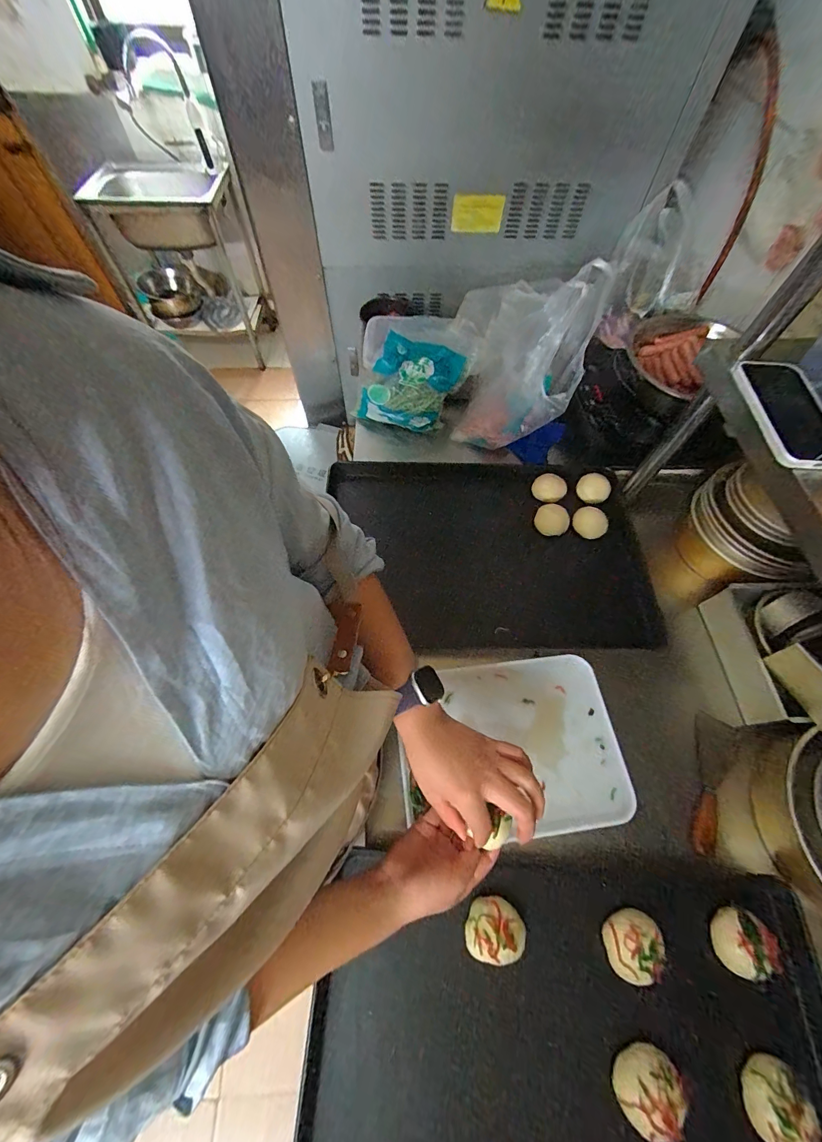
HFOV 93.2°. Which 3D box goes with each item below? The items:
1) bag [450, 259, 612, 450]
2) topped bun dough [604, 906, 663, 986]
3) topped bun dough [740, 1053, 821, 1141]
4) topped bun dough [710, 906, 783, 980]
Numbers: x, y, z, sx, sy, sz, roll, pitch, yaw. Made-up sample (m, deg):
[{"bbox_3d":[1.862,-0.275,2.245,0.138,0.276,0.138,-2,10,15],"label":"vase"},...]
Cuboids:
[{"bbox_3d":[0.205,-0.412,0.731,0.210,0.316,0.218,14,64,6],"label":"bag"},{"bbox_3d":[0.269,0.451,0.467,0.060,0.025,0.066,0,63,-1],"label":"topped bun dough"},{"bbox_3d":[0.396,0.577,0.422,0.062,0.043,0.071,-1,63,-2],"label":"topped bun dough"},{"bbox_3d":[0.409,0.455,0.473,0.065,0.031,0.067,0,63,-1],"label":"topped bun dough"}]

